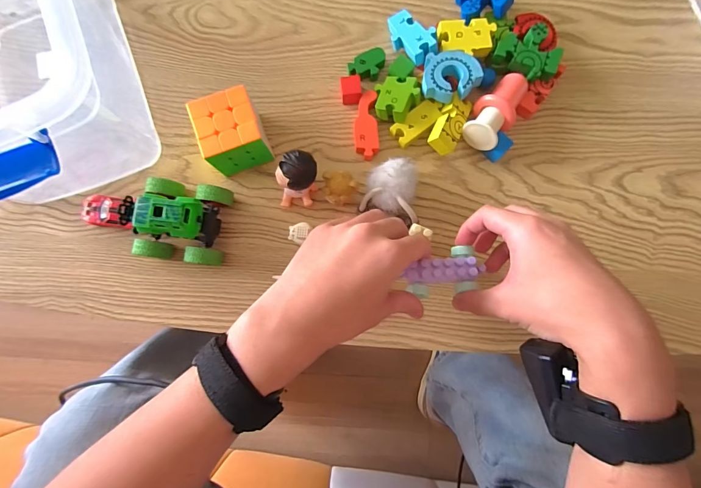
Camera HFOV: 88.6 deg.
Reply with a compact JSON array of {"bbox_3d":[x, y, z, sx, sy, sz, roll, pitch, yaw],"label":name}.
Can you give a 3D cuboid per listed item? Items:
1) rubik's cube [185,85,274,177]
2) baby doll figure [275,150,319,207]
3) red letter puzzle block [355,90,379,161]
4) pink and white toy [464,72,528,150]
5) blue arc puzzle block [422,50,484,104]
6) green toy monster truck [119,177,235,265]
[{"bbox_3d":[-0.114,-0.107,0.353,0.055,0.058,0.057,-20,83,-2],"label":"rubik's cube"},{"bbox_3d":[-0.050,-0.062,0.345,0.038,0.065,0.040,1,83,0],"label":"baby doll figure"},{"bbox_3d":[0.017,-0.123,0.375,0.024,0.018,0.068,-2,83,0],"label":"red letter puzzle block"},{"bbox_3d":[0.146,-0.134,0.363,0.039,0.039,0.086,35,85,4],"label":"pink and white toy"},{"bbox_3d":[0.100,-0.167,0.354,0.054,0.011,0.053,5,83,1],"label":"blue arc puzzle block"},{"bbox_3d":[-0.163,-0.024,0.335,0.080,0.074,0.075,7,83,1],"label":"green toy monster truck"}]

